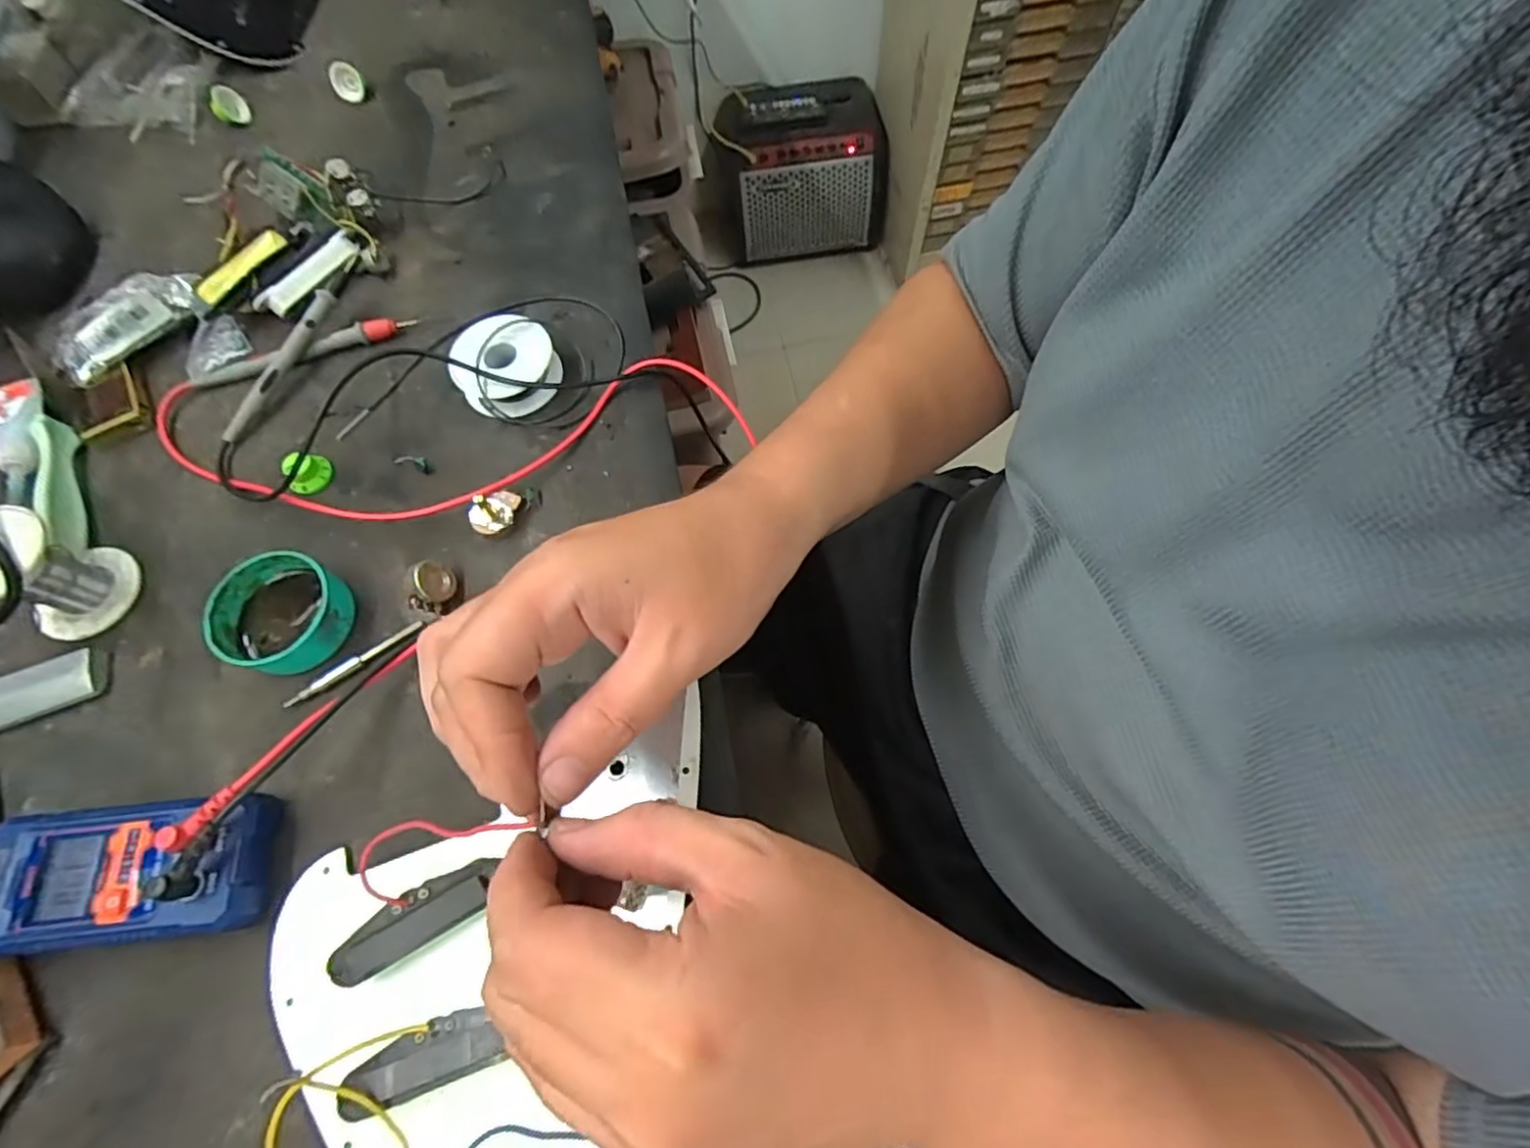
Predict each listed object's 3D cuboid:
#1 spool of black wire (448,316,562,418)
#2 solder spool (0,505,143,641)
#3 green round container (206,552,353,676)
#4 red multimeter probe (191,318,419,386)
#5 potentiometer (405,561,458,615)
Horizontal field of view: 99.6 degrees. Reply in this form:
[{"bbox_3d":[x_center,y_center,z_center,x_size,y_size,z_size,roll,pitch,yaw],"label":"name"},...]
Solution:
[{"bbox_3d":[-0.158,-0.128,0.398,0.058,0.027,0.059,0,67,1],"label":"spool of black wire"},{"bbox_3d":[-0.377,0.001,0.336,0.051,0.057,0.055,17,68,8],"label":"solder spool"},{"bbox_3d":[-0.251,0.022,0.339,0.059,0.026,0.059,0,67,1],"label":"green round container"},{"bbox_3d":[-0.296,-0.145,0.416,0.137,0.013,0.015,-19,68,-7],"label":"red multimeter probe"},{"bbox_3d":[-0.179,0.007,0.345,0.024,0.015,0.028,-6,83,-32],"label":"potentiometer"}]

